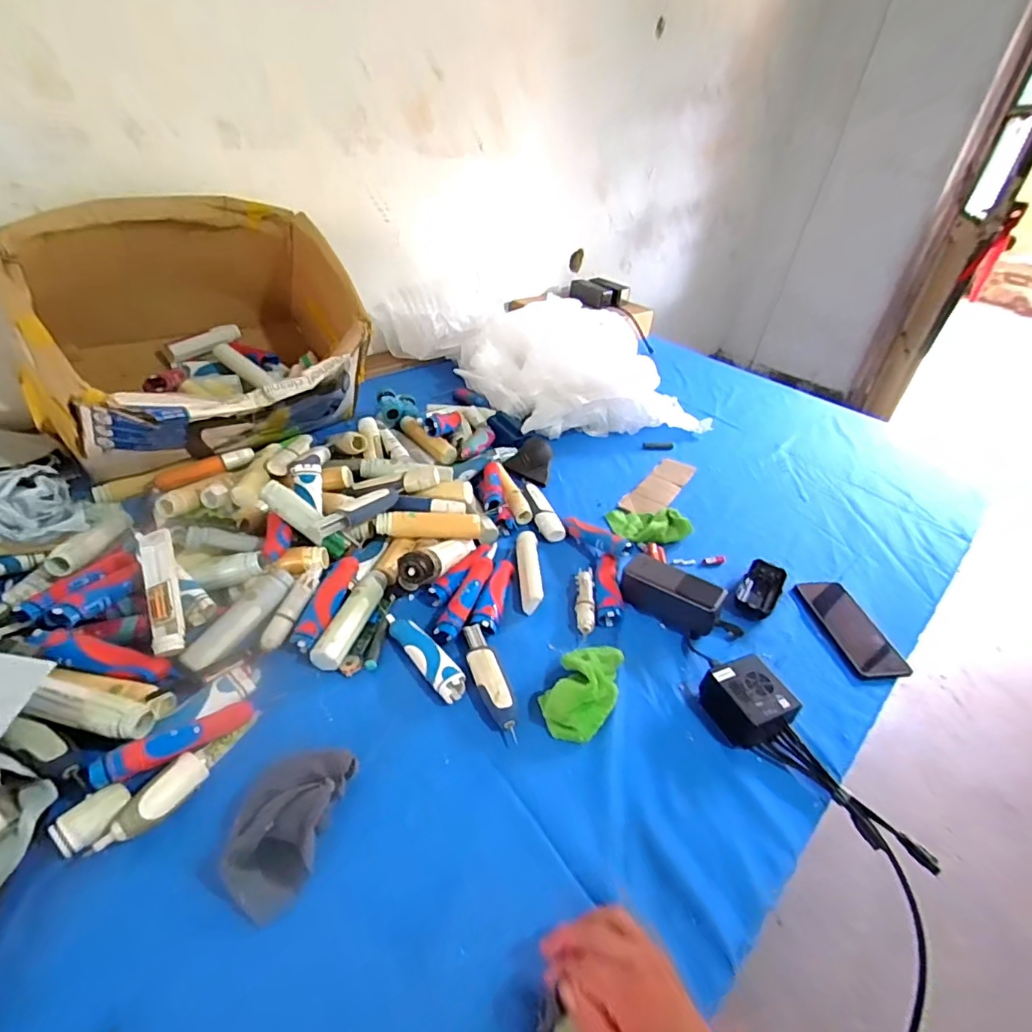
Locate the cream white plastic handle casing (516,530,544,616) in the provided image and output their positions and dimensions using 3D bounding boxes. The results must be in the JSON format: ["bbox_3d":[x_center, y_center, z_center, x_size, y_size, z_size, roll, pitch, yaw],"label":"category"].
[{"bbox_3d":[0.018,0.074,0.760,0.028,0.023,0.143,3,38,-5],"label":"cream white plastic handle casing"}]

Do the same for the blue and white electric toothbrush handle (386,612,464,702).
[{"bbox_3d":[-0.106,0.157,0.634,0.033,0.021,0.137,-25,48,-34],"label":"blue and white electric toothbrush handle"}]

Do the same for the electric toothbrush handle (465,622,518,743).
[{"bbox_3d":[-0.030,0.180,0.617,0.036,0.027,0.143,-8,41,-18],"label":"electric toothbrush handle"}]

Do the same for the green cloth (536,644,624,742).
[{"bbox_3d":[0.078,0.184,0.612,0.072,0.054,0.124,18,40,14],"label":"green cloth"}]

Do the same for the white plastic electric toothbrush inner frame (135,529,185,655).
[{"bbox_3d":[-0.397,0.081,0.610,0.034,0.022,0.148,-14,65,-24],"label":"white plastic electric toothbrush inner frame"}]

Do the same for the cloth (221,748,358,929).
[{"bbox_3d":[-0.204,0.263,0.474,0.079,0.032,0.130,12,39,7],"label":"cloth"}]

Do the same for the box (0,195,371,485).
[{"bbox_3d":[-0.479,-0.285,0.847,0.444,0.299,0.366,-27,47,-36],"label":"box"}]

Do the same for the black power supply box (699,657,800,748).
[{"bbox_3d":[0.258,0.206,0.608,0.074,0.047,0.082,-8,41,-18],"label":"black power supply box"}]

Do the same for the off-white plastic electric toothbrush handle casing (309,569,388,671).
[{"bbox_3d":[-0.198,0.120,0.663,0.036,0.024,0.145,15,39,10],"label":"off-white plastic electric toothbrush handle casing"}]

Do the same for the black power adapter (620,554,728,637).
[{"bbox_3d":[0.207,0.104,0.727,0.130,0.046,0.064,21,40,17],"label":"black power adapter"}]

